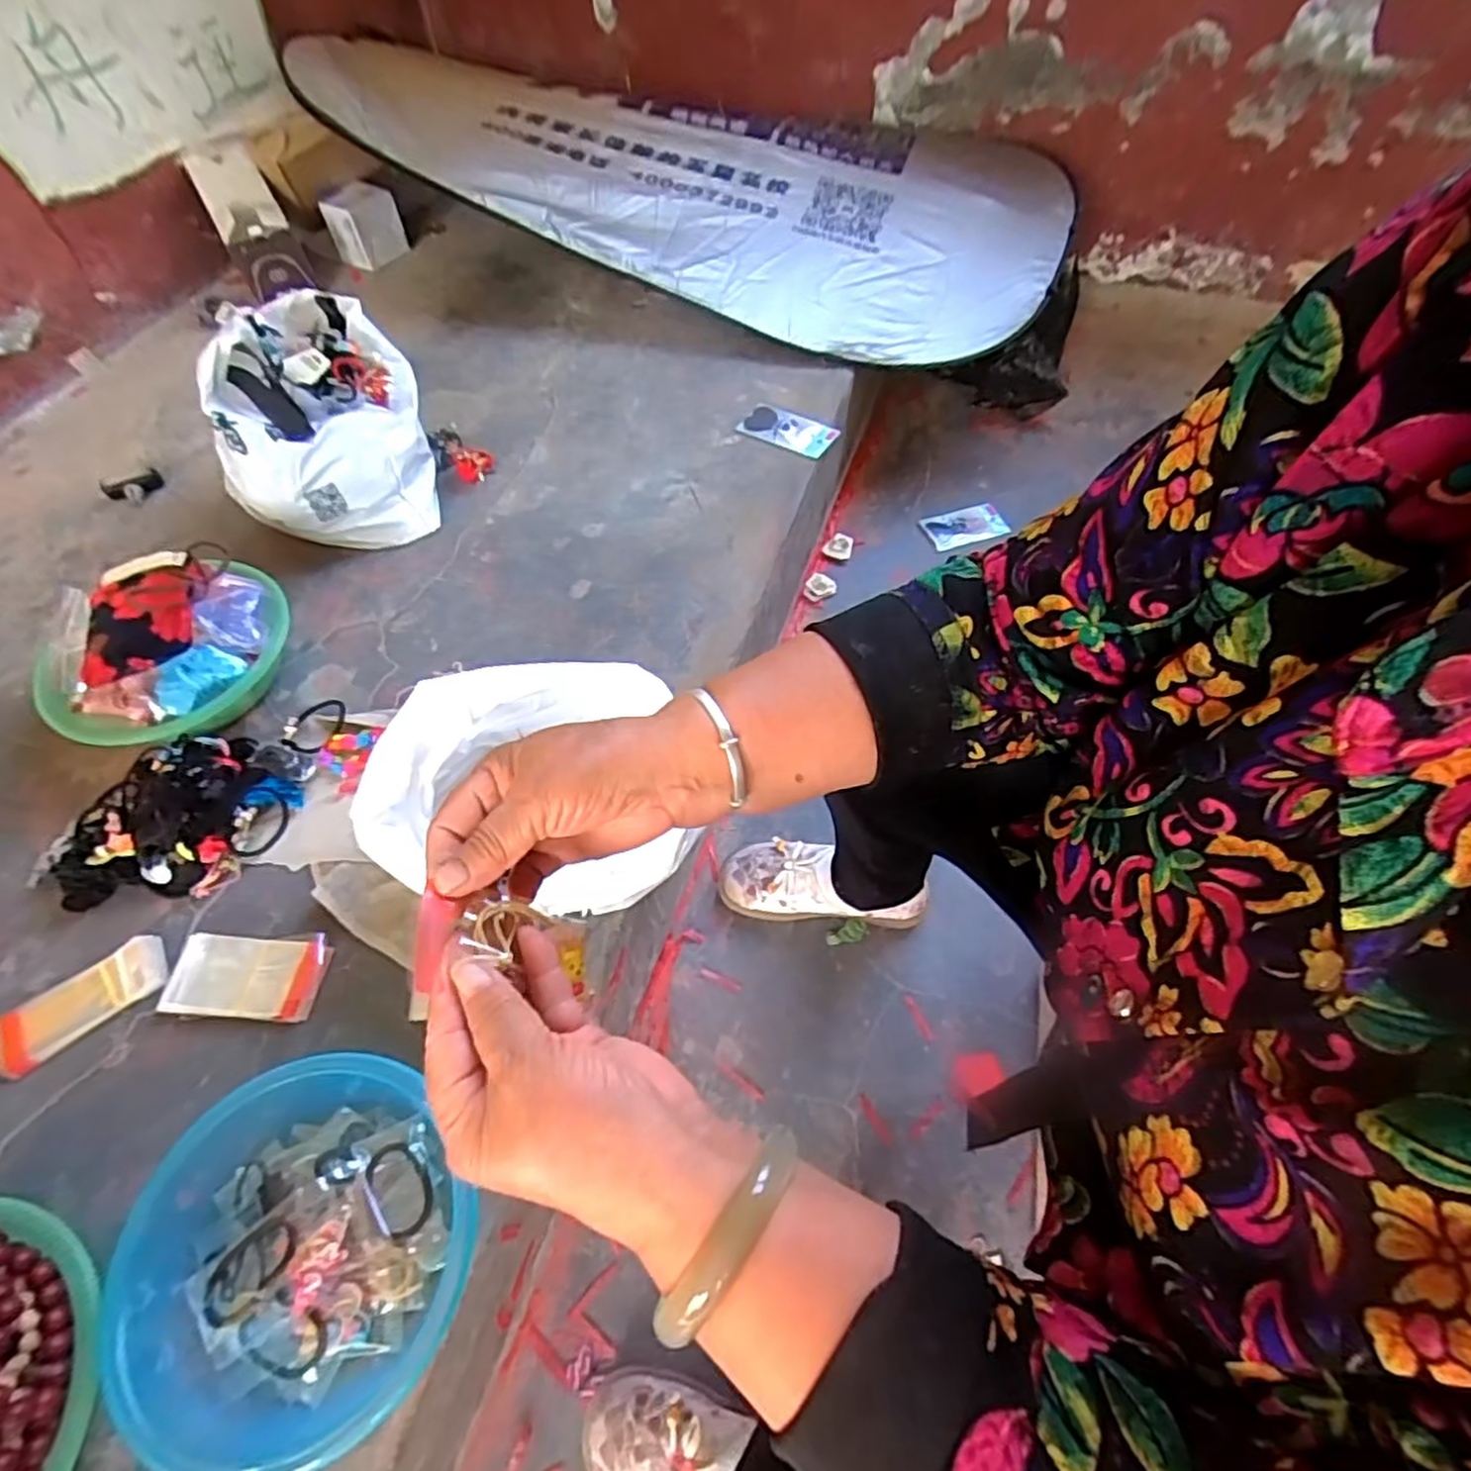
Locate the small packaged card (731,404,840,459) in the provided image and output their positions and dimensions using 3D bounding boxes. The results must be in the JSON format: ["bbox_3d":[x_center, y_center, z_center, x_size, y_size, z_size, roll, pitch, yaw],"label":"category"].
[{"bbox_3d":[0.077,-0.450,1.036,0.139,0.010,0.083,26,61,18],"label":"small packaged card"}]

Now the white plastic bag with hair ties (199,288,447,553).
[{"bbox_3d":[-0.534,-0.422,0.918,0.220,0.193,0.321,-17,59,-10],"label":"white plastic bag with hair ties"}]

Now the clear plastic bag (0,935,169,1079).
[{"bbox_3d":[-0.566,0.232,0.612,0.132,0.015,0.058,-32,63,-18],"label":"clear plastic bag"}]

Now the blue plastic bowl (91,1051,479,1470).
[{"bbox_3d":[-0.304,0.358,0.486,0.218,0.075,0.215,0,58,1],"label":"blue plastic bowl"}]

